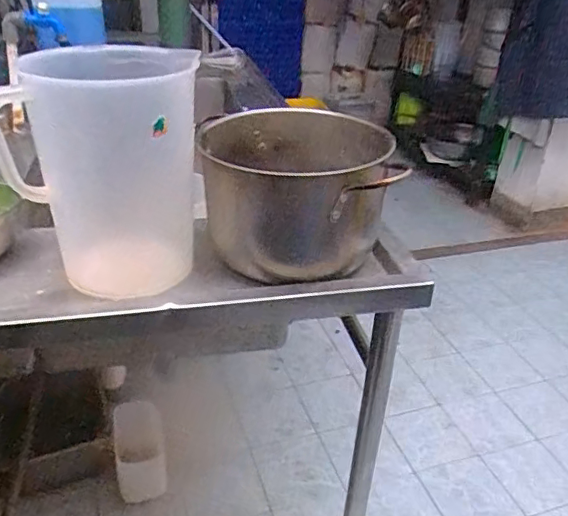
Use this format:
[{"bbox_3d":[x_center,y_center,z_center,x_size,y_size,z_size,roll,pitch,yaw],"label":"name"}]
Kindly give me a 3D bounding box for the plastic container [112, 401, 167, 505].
[{"bbox_3d":[-0.367,0.476,1.417,0.123,0.067,0.246,-10,59,-14],"label":"plastic container"}]

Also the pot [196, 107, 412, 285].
[{"bbox_3d":[0.015,-0.093,0.775,0.240,0.151,0.250,4,30,3],"label":"pot"}]

